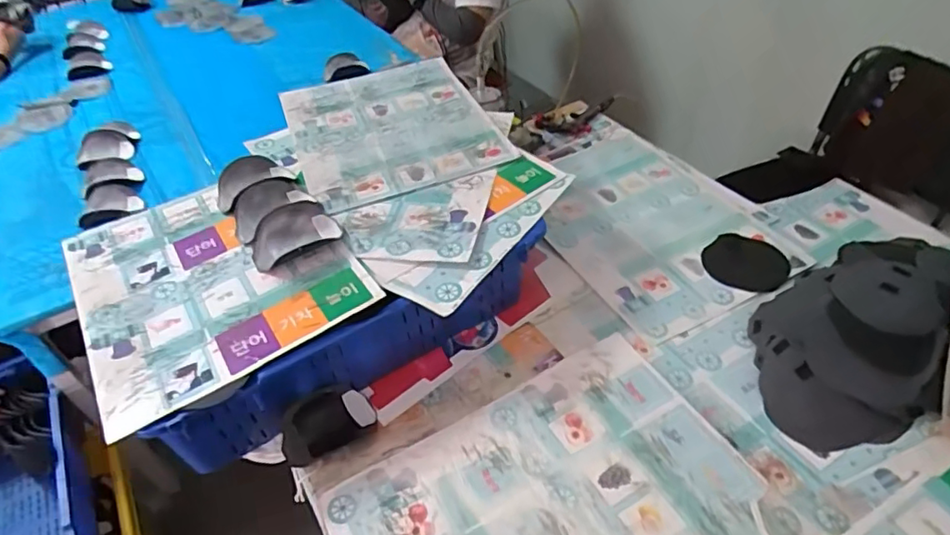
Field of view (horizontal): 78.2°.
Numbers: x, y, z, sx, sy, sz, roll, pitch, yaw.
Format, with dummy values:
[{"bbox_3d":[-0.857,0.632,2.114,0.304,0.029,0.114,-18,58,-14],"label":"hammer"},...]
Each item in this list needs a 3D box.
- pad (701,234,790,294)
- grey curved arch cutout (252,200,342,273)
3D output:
[{"bbox_3d":[0.510,-0.011,1.103,0.144,0.011,0.133,-2,43,2],"label":"pad"},{"bbox_3d":[-0.294,-0.058,0.946,0.144,0.042,0.111,-24,47,-17],"label":"grey curved arch cutout"}]

